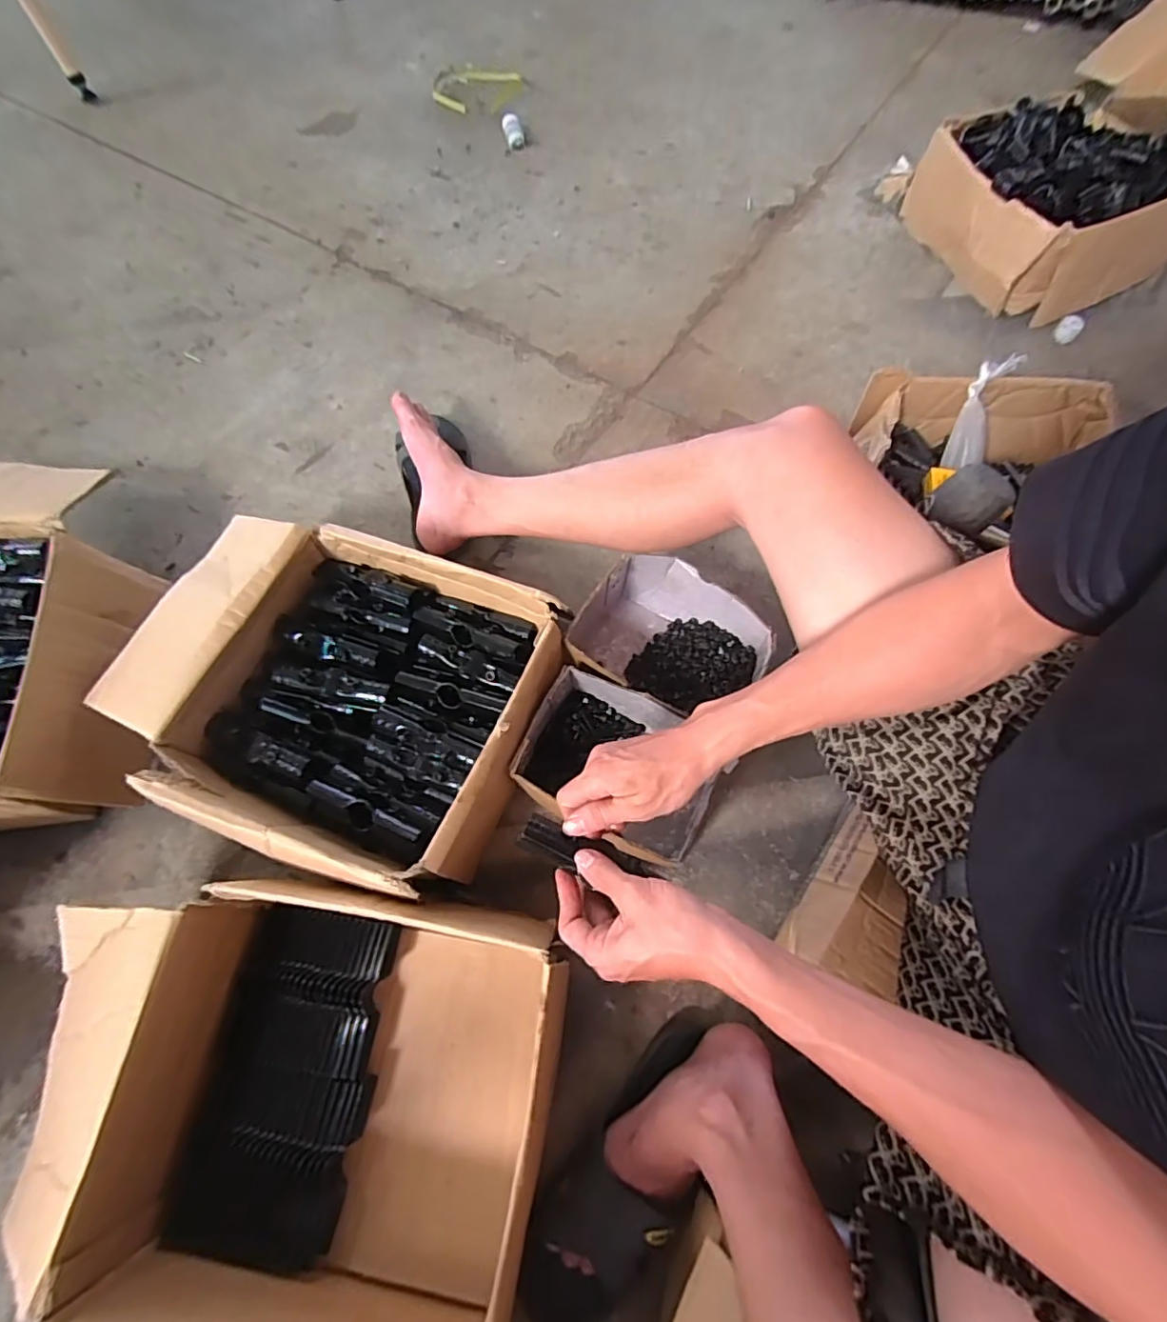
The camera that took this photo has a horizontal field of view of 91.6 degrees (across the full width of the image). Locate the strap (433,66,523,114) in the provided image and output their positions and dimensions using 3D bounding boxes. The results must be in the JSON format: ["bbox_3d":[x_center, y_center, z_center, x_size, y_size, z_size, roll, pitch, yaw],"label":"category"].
[{"bbox_3d":[-0.226,-1.196,1.185,0.165,0.013,0.152,16,69,6],"label":"strap"}]

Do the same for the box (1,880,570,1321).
[{"bbox_3d":[-0.255,0.419,0.466,0.443,0.152,0.435,5,68,2],"label":"box"}]

